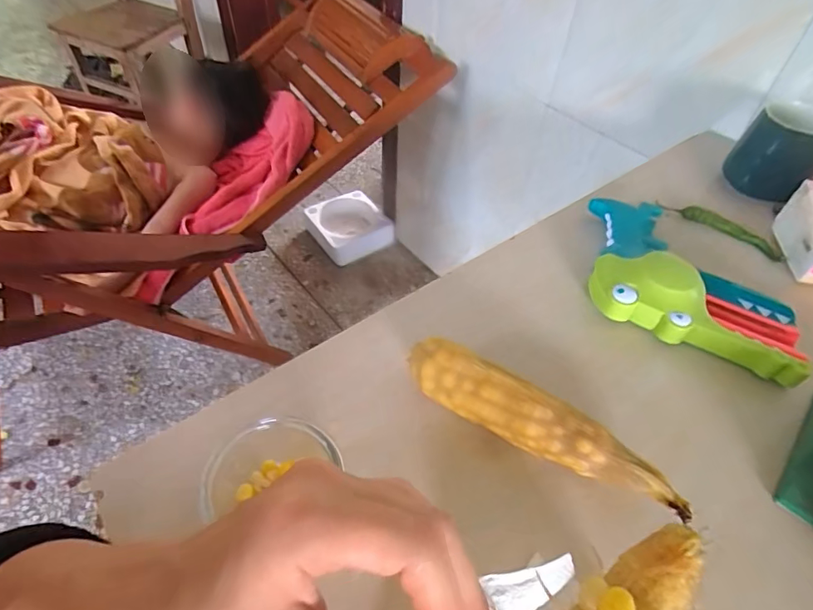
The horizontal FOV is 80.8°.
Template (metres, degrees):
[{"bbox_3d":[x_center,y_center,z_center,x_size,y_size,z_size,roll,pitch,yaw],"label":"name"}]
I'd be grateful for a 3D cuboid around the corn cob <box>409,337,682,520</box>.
[{"bbox_3d":[0.089,0.084,0.329,0.191,0.045,0.035,26,53,18],"label":"corn cob"}]

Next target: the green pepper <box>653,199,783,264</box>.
[{"bbox_3d":[0.332,-0.082,0.508,0.129,0.016,0.019,35,56,24],"label":"green pepper"}]

